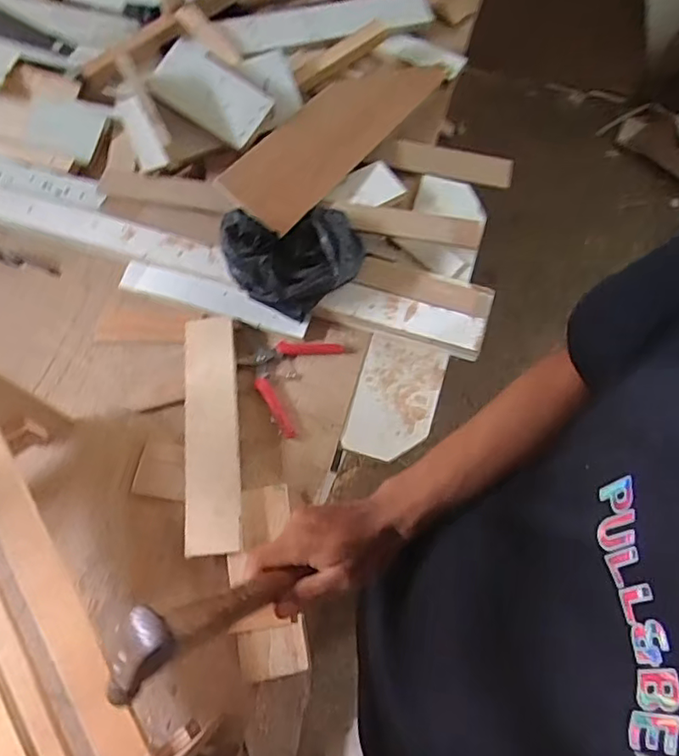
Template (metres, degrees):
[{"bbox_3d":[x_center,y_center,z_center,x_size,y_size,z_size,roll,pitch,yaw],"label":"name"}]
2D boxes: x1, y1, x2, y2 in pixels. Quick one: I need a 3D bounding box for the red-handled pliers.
[{"bbox_3d":[-0.050,-0.006,0.798,0.141,0.016,0.132,-32,71,-13],"label":"red-handled pliers"}]

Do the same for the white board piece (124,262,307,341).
[{"bbox_3d":[-0.189,-0.120,0.821,0.289,0.025,0.048,17,91,7],"label":"white board piece"}]

